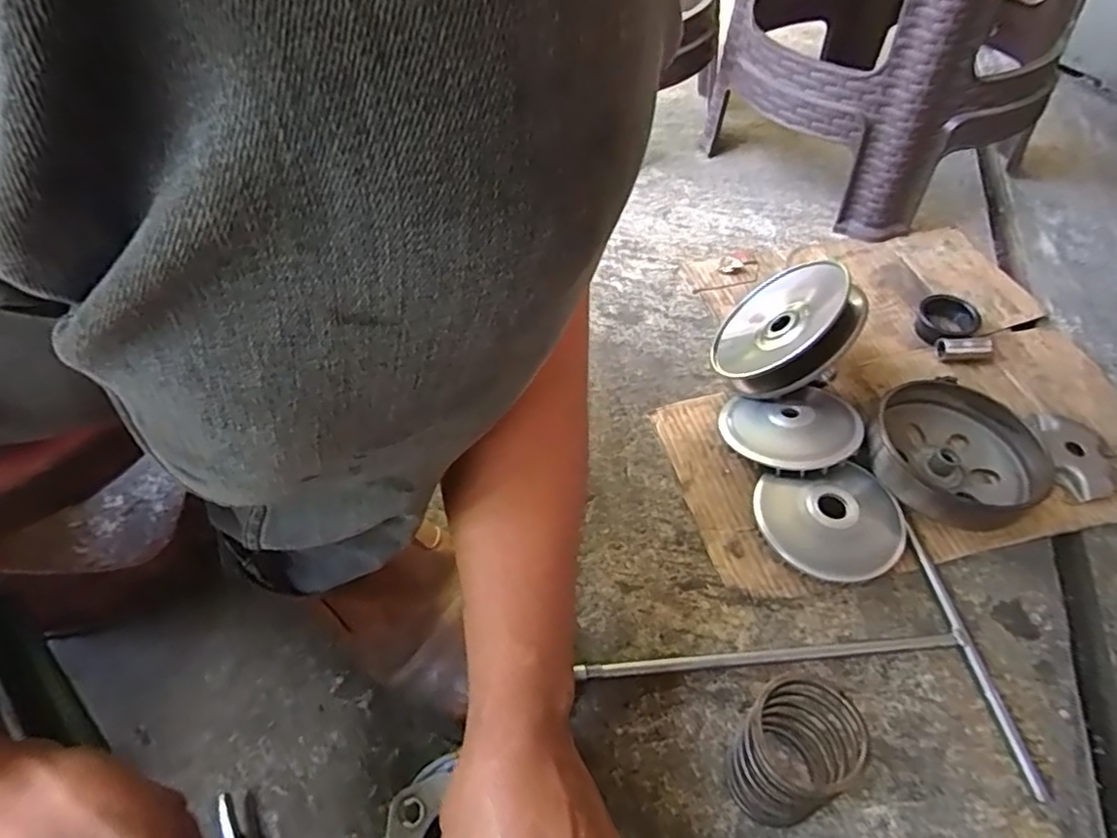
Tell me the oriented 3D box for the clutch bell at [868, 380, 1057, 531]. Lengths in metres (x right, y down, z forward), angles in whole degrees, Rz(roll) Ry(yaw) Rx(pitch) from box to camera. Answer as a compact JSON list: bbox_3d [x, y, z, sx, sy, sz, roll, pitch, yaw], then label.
[{"bbox_3d":[0.320,0.029,0.514,0.136,0.050,0.131,-1,51,1],"label":"clutch bell"}]

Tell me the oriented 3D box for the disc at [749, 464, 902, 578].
[{"bbox_3d":[0.211,0.082,0.489,0.107,0.031,0.094,-8,52,-4],"label":"disc"}]

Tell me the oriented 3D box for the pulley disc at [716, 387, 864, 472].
[{"bbox_3d":[0.197,0.008,0.532,0.110,0.025,0.097,-6,38,2],"label":"pulley disc"}]

